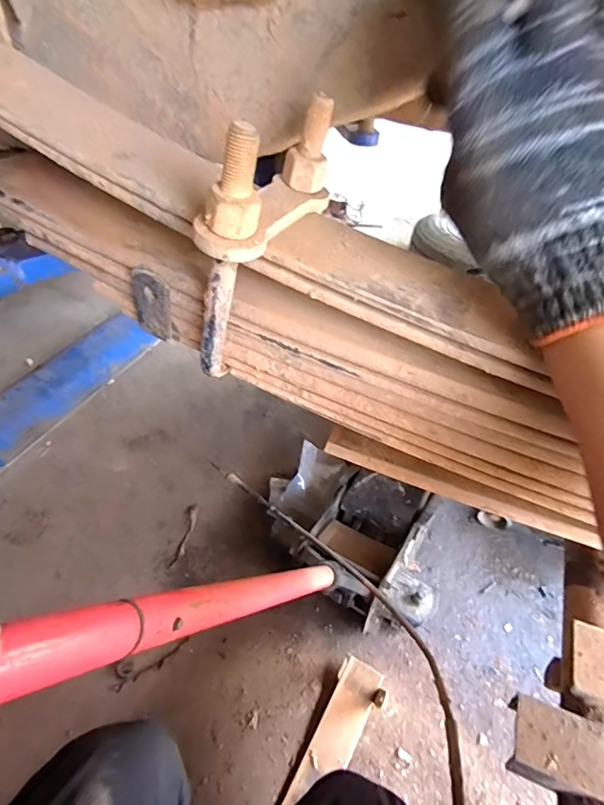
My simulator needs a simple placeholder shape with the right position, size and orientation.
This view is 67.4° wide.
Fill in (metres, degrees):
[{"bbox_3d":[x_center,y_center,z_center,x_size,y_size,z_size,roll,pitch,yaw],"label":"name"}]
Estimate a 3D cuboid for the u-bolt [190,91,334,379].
[{"bbox_3d":[-0.022,-0.090,0.263,0.032,0.135,0.102,18,45,17],"label":"u-bolt"}]

